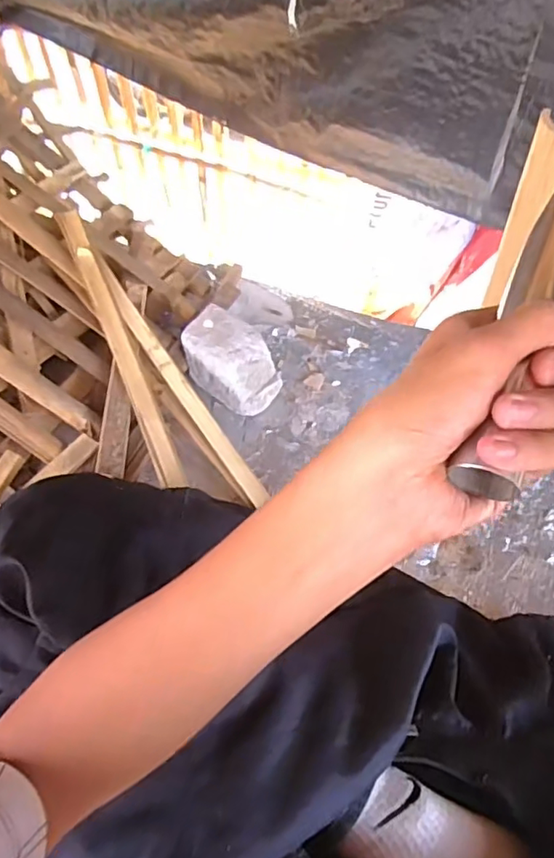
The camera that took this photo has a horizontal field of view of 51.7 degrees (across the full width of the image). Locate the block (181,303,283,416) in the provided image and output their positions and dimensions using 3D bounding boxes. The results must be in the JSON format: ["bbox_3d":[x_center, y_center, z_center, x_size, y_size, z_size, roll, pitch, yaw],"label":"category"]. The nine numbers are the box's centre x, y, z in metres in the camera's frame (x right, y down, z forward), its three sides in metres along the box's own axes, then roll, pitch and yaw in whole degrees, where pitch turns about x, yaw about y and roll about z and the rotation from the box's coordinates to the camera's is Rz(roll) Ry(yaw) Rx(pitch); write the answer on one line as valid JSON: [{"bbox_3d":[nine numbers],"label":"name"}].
[{"bbox_3d":[-0.068,-0.096,0.859,0.134,0.122,0.088,30,57,19],"label":"block"}]

